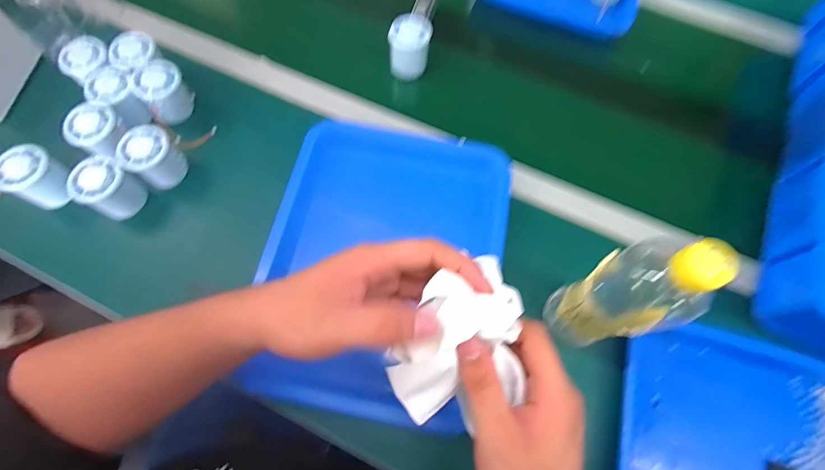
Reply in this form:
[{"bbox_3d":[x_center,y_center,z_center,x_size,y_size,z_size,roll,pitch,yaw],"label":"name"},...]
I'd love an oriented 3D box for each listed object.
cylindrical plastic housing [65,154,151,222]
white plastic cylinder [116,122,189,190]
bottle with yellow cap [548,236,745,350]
[{"bbox_3d":[-0.362,-0.055,0.462,0.047,0.062,0.056,32,71,11],"label":"cylindrical plastic housing"},{"bbox_3d":[-0.319,-0.094,0.479,0.049,0.061,0.060,30,71,11],"label":"white plastic cylinder"},{"bbox_3d":[0.176,0.059,0.340,0.053,0.222,0.062,-16,69,-7],"label":"bottle with yellow cap"}]

